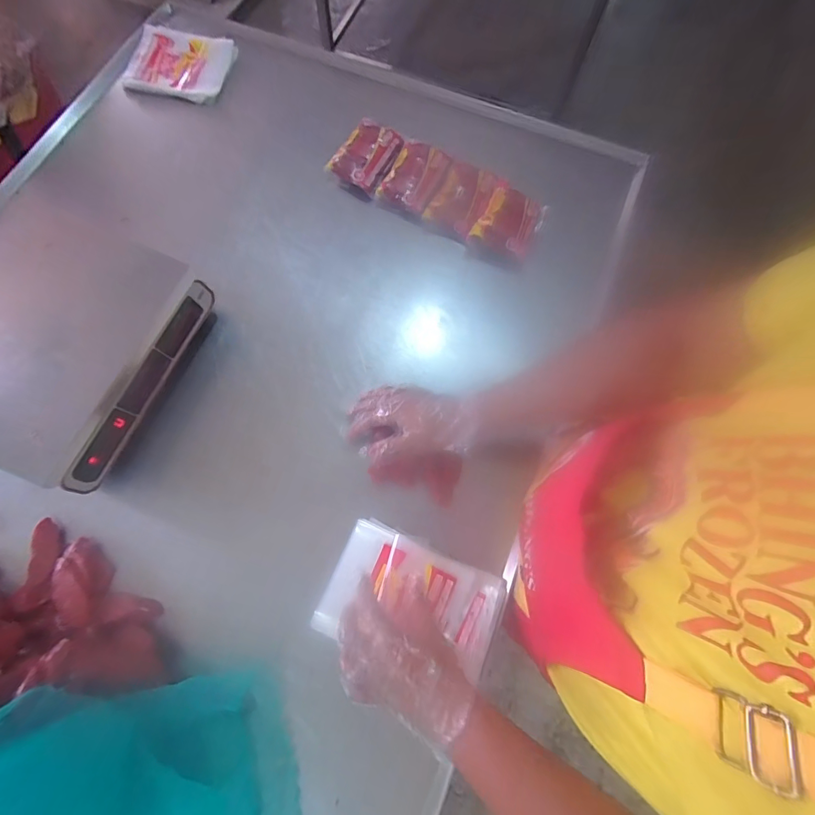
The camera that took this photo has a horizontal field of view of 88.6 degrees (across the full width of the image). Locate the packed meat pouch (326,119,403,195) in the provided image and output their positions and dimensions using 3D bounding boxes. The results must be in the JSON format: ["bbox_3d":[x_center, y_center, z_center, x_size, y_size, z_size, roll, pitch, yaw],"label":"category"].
[{"bbox_3d":[-0.074,-0.469,0.777,0.097,0.050,0.133,31,74,9],"label":"packed meat pouch"}]

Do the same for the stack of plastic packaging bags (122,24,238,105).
[{"bbox_3d":[-0.464,-0.703,0.854,0.199,0.032,0.164,12,72,3],"label":"stack of plastic packaging bags"}]

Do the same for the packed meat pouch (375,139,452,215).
[{"bbox_3d":[0.013,-0.416,0.759,0.098,0.057,0.115,29,74,8],"label":"packed meat pouch"}]

